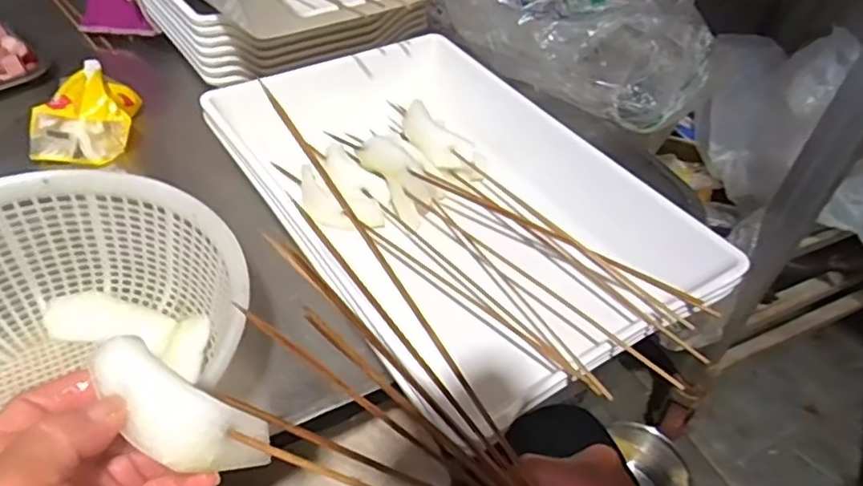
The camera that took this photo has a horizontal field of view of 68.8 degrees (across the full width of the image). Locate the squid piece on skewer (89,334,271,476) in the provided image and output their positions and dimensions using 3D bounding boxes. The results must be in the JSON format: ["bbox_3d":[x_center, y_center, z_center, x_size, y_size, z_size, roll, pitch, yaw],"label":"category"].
[{"bbox_3d":[-0.106,0.071,0.265,0.082,0.016,0.032,39,47,-8],"label":"squid piece on skewer"}]

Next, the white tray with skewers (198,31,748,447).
[{"bbox_3d":[0.009,-0.031,0.545,0.268,0.090,0.409,-27,54,-29],"label":"white tray with skewers"}]

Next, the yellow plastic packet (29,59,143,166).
[{"bbox_3d":[-0.331,-0.126,0.606,0.085,0.050,0.097,-4,46,-11],"label":"yellow plastic packet"}]

